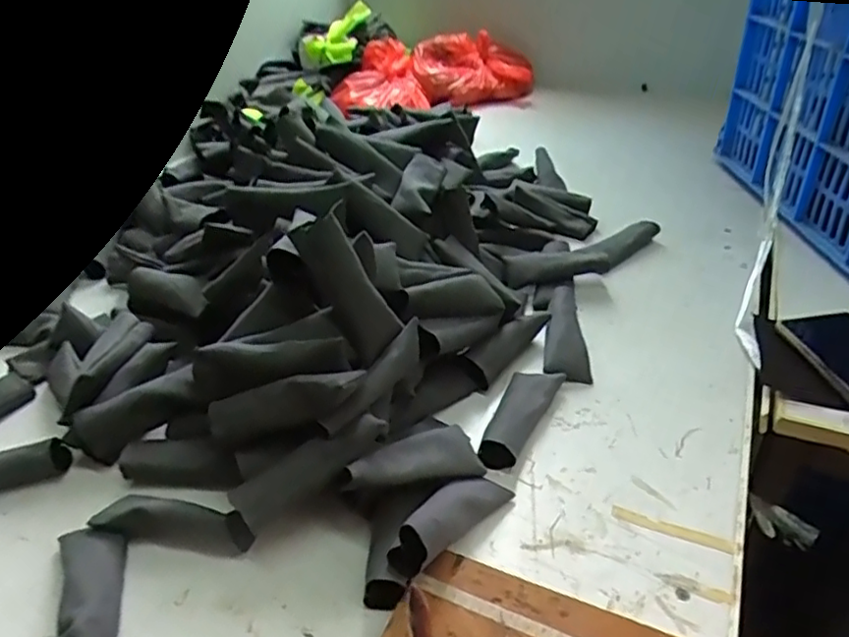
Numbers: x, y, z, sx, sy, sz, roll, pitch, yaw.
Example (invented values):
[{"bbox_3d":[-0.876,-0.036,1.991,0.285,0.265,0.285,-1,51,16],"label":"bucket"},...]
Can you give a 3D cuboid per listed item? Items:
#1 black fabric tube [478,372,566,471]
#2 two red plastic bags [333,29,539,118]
[{"bbox_3d":[0.076,0.072,0.491,0.037,0.033,0.105,13,38,21],"label":"black fabric tube"},{"bbox_3d":[0.008,-0.432,1.118,0.355,0.099,0.166,-13,37,-15],"label":"two red plastic bags"}]

